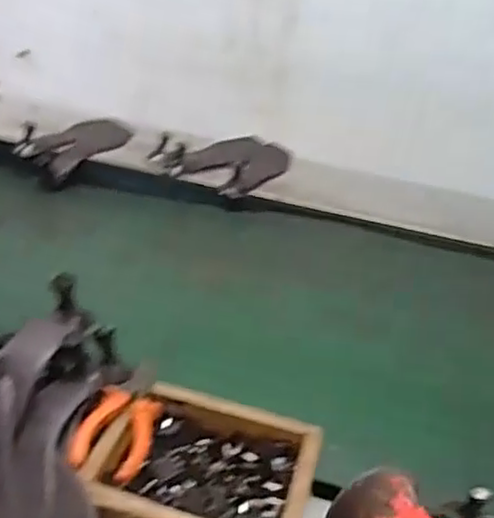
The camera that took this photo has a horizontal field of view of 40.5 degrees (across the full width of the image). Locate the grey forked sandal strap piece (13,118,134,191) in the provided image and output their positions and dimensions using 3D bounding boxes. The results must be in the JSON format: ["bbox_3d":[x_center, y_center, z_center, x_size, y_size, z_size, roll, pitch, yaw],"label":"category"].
[{"bbox_3d":[-0.313,-0.211,1.250,0.117,0.085,0.229,30,35,22],"label":"grey forked sandal strap piece"}]

